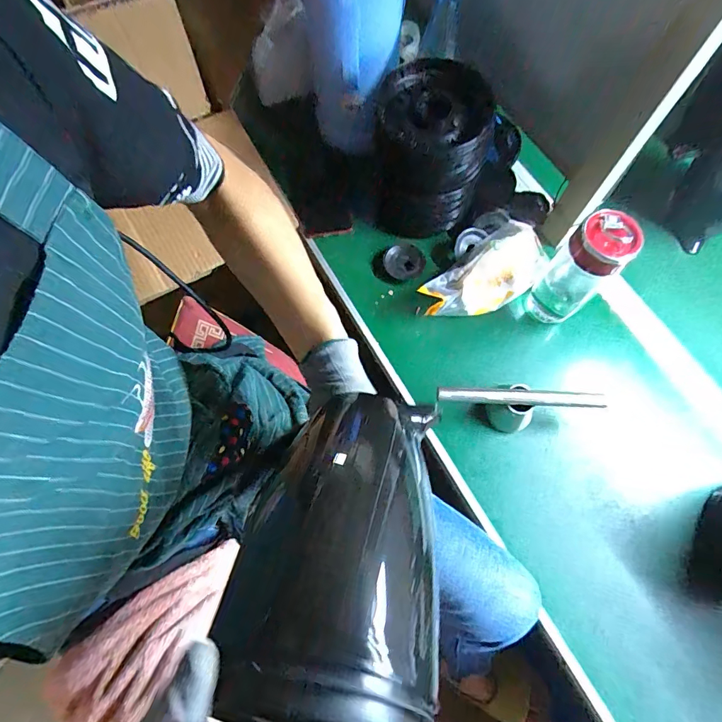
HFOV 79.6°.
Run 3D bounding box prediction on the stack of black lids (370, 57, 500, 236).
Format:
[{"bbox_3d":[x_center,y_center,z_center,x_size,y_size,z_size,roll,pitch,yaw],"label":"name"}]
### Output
[{"bbox_3d":[0.087,-0.283,0.619,0.154,0.221,0.131,6,69,1],"label":"stack of black lids"}]

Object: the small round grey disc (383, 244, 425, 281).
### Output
[{"bbox_3d":[0.064,-0.146,0.643,0.055,0.010,0.058,0,69,-1],"label":"small round grey disc"}]

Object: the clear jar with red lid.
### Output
[{"bbox_3d":[0.276,-0.117,0.542,0.071,0.152,0.066,0,69,-1],"label":"clear jar with red lid"}]

